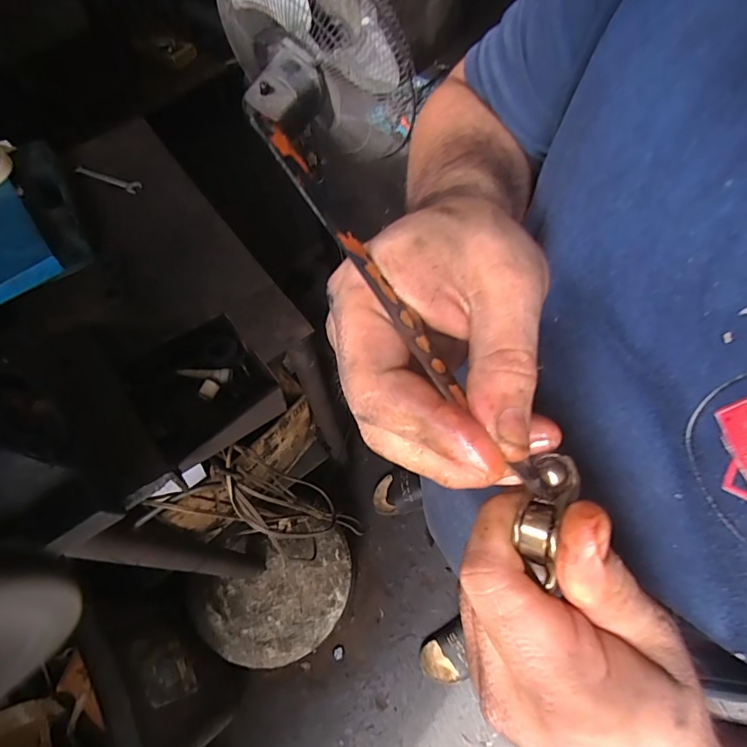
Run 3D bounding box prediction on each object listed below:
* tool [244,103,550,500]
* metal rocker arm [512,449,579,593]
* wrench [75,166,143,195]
[{"bbox_3d":[0.009,-0.020,0.145,0.008,0.005,0.145,-36,90,-11],"label":"tool"},{"bbox_3d":[0.055,0.044,0.146,0.015,0.012,0.040,18,72,8],"label":"metal rocker arm"},{"bbox_3d":[-0.474,-0.350,0.819,0.131,0.007,0.024,21,65,12],"label":"wrench"}]

